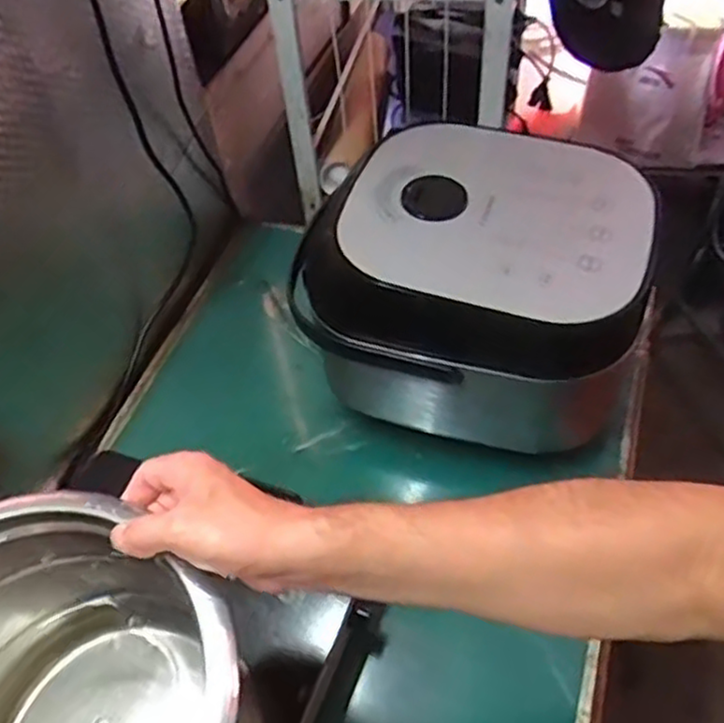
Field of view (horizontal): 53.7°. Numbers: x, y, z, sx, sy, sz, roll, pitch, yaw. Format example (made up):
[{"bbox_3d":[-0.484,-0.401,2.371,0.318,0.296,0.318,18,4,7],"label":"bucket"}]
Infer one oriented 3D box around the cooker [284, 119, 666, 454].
[{"bbox_3d":[0.108,-0.083,0.742,0.332,0.207,0.257,11,54,15],"label":"cooker"}]

